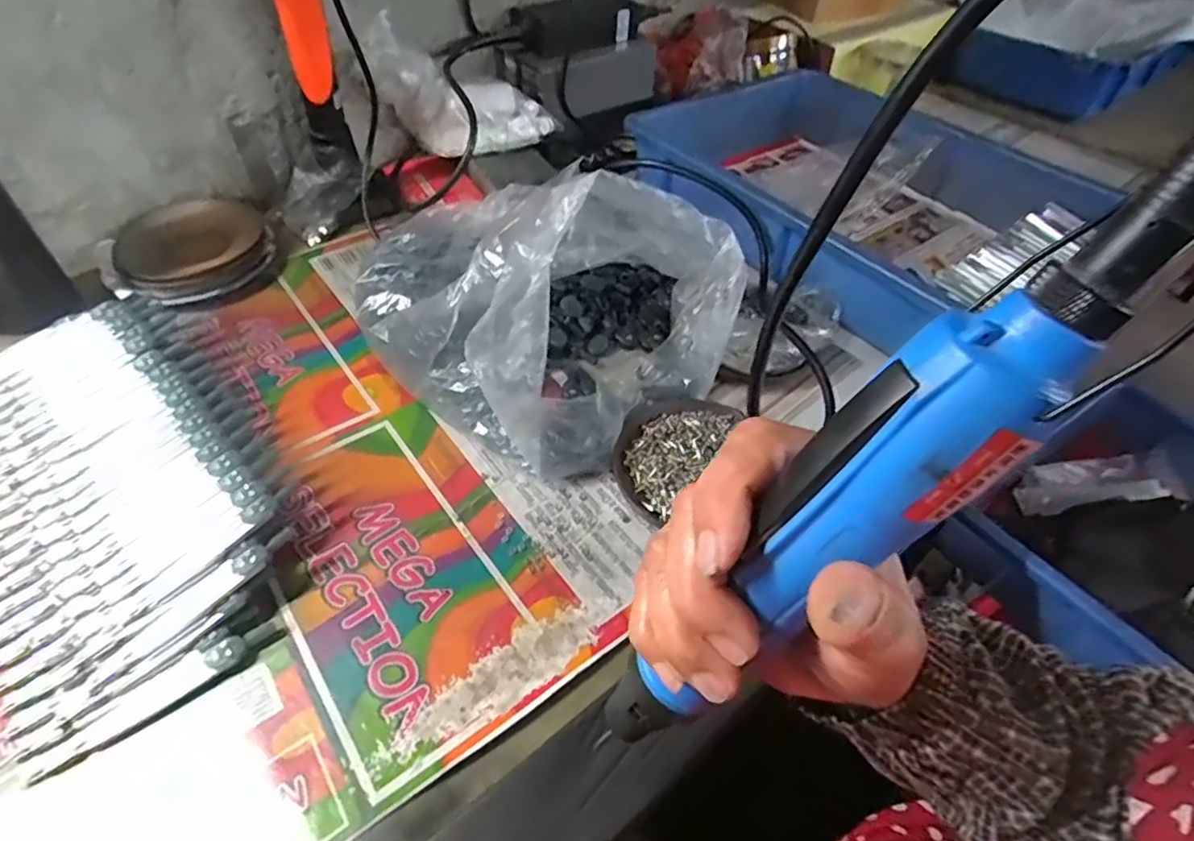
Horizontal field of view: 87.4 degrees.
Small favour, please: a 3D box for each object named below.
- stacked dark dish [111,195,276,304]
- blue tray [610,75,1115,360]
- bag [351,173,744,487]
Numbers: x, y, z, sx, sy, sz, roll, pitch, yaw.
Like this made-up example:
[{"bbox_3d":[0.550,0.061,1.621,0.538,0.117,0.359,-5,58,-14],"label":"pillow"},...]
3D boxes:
[{"bbox_3d":[-0.355,-0.155,0.554,0.121,0.023,0.126,2,48,-2],"label":"stacked dark dish"},{"bbox_3d":[0.242,-0.244,0.641,0.323,0.100,0.393,-27,55,-25],"label":"blue tray"},{"bbox_3d":[-0.047,-0.108,0.461,0.265,0.128,0.216,36,55,26],"label":"bag"}]

